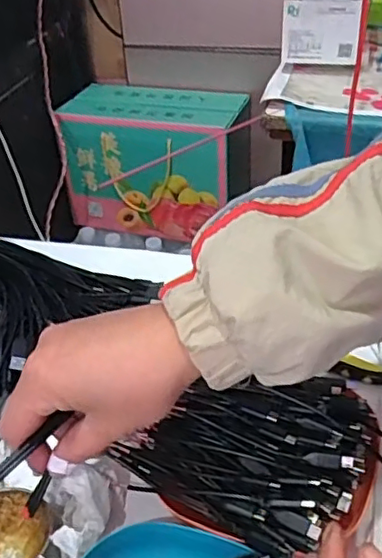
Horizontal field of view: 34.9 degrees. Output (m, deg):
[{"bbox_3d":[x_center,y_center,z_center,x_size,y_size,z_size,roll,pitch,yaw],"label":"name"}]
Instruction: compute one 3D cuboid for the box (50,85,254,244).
[{"bbox_3d":[-0.066,-0.223,1.166,0.323,0.230,0.157,7,39,13],"label":"box"}]

